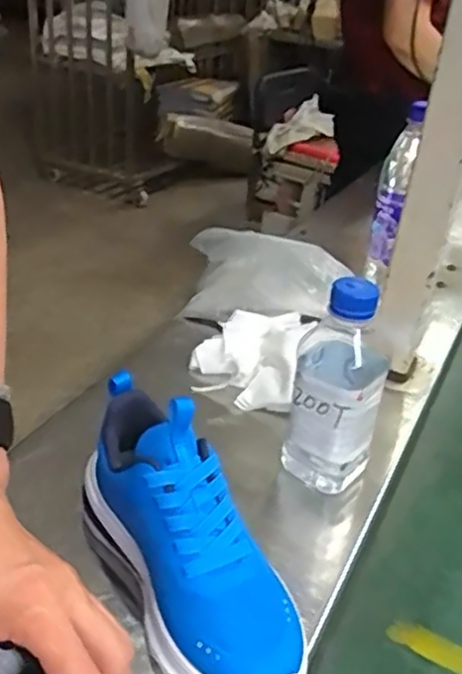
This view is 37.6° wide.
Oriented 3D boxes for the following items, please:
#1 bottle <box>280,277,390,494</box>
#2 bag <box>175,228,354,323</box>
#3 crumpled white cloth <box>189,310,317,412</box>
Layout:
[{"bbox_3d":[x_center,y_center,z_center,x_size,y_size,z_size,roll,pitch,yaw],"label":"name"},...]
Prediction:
[{"bbox_3d":[0.078,0.044,0.502,0.063,0.186,0.066,12,31,10],"label":"bottle"},{"bbox_3d":[0.030,-0.052,0.700,0.163,0.101,0.056,21,34,25],"label":"bag"},{"bbox_3d":[0.029,0.020,0.644,0.125,0.029,0.128,11,31,9],"label":"crumpled white cloth"}]

